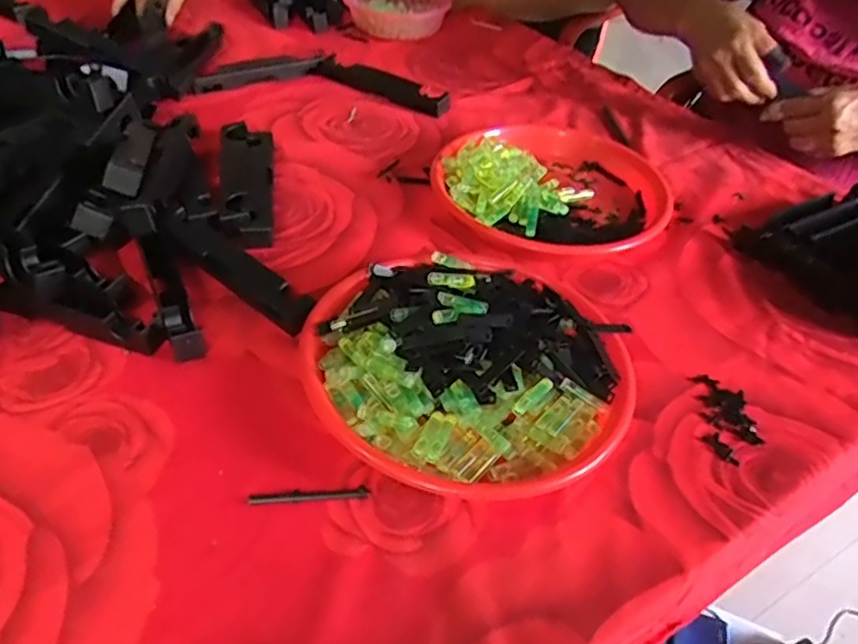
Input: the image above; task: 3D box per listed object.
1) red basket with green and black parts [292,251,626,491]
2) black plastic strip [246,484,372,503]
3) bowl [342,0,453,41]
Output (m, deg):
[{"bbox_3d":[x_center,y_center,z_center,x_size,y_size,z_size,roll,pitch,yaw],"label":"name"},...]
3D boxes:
[{"bbox_3d":[0.027,0.025,0.517,0.230,0.060,0.234,2,42,-2],"label":"red basket with green and black parts"},{"bbox_3d":[-0.081,0.116,0.455,0.077,0.004,0.009,-1,42,-5],"label":"black plastic strip"},{"bbox_3d":[-0.057,-0.483,1.035,0.148,0.039,0.162,-11,44,-16],"label":"bowl"}]

